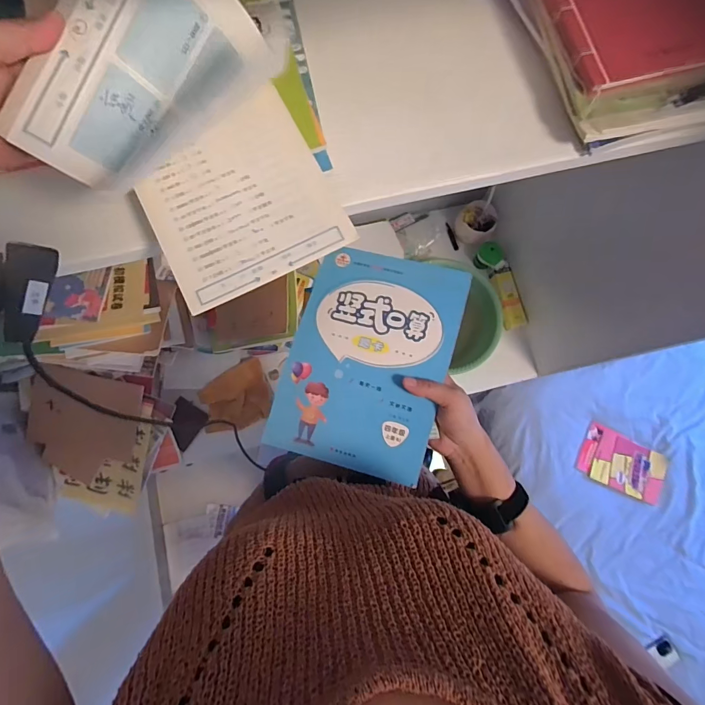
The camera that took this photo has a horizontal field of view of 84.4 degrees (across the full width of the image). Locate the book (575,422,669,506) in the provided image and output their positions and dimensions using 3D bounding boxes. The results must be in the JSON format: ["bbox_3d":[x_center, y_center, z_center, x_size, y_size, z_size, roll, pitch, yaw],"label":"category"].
[{"bbox_3d":[0.901,0.373,1.297,0.278,0.023,0.170,25,93,6],"label":"book"}]

